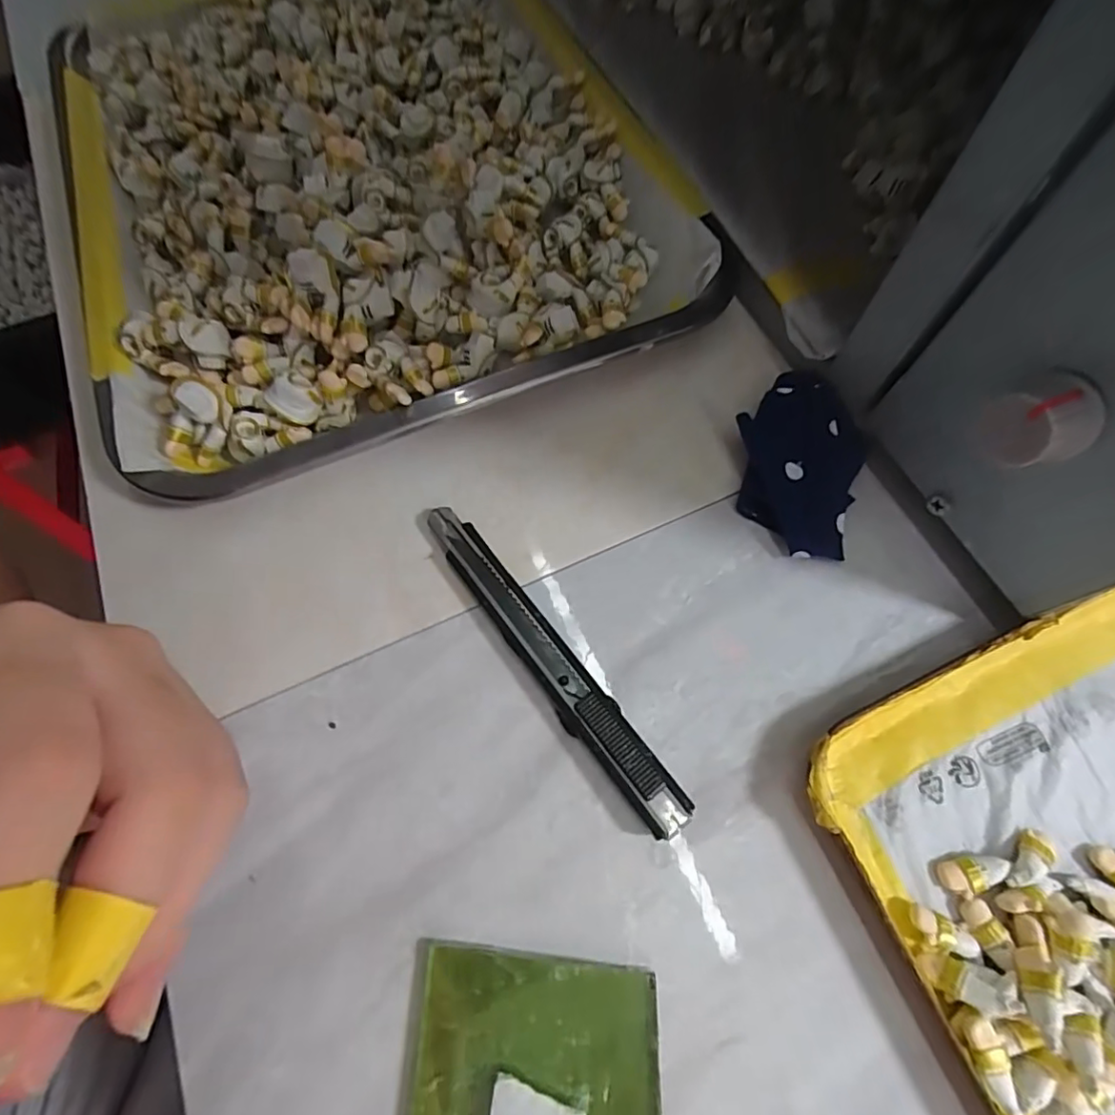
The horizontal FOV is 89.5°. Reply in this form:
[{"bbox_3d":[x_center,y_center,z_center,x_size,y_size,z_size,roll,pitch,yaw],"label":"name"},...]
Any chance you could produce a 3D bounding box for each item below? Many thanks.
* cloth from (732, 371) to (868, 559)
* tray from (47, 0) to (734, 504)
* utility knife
[{"bbox_3d":[0.092,-0.035,0.216,0.044,0.016,0.074,13,67,8],"label":"cloth"},{"bbox_3d":[-0.099,-0.191,0.263,0.255,0.033,0.307,-23,72,-7],"label":"tray"},{"bbox_3d":[-0.004,0.034,0.193,0.018,0.011,0.133,-37,70,-14],"label":"utility knife"}]

